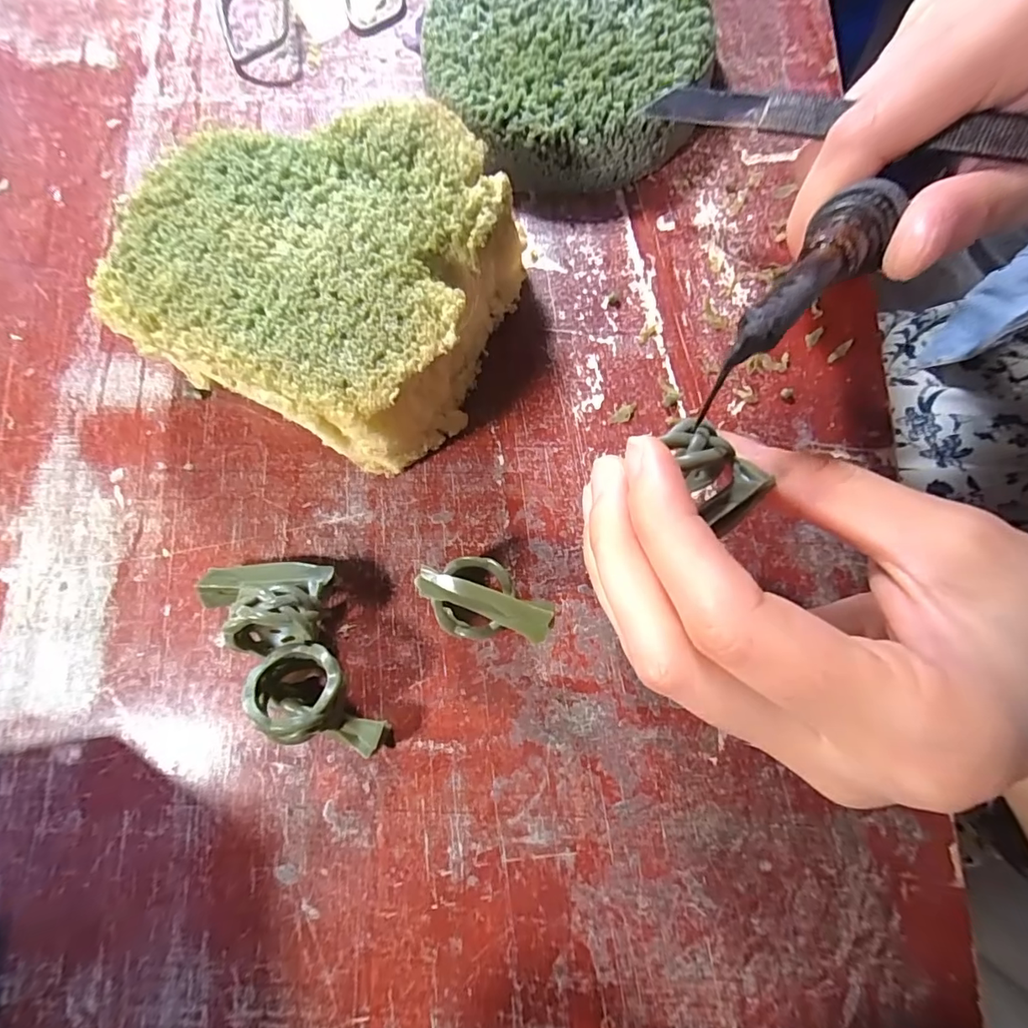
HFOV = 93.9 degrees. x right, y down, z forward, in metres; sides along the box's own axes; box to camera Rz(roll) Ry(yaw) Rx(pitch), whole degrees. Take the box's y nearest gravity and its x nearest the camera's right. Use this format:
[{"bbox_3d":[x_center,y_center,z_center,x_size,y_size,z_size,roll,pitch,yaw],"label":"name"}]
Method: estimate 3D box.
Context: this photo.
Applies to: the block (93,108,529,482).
[{"bbox_3d":[-0.054,-0.071,0.151,0.105,0.043,0.094,27,80,7],"label":"block"}]

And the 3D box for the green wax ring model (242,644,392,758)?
[{"bbox_3d":[-0.052,0.051,0.134,0.036,0.027,0.021,22,80,6],"label":"green wax ring model"}]

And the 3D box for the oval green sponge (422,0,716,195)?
[{"bbox_3d":[0.019,-0.167,0.177,0.096,0.026,0.094,8,79,3],"label":"oval green sponge"}]

